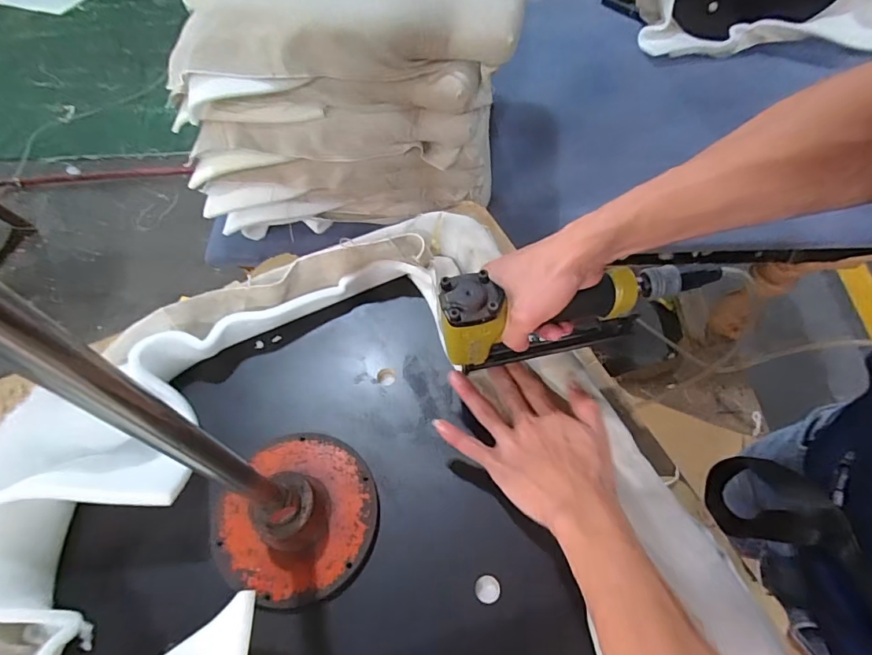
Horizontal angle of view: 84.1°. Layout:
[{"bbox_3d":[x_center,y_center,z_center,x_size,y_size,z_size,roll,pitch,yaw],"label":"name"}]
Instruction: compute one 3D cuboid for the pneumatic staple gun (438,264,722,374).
[{"bbox_3d":[0.121,-0.005,0.443,0.249,0.111,0.047,-6,59,-12],"label":"pneumatic staple gun"}]

